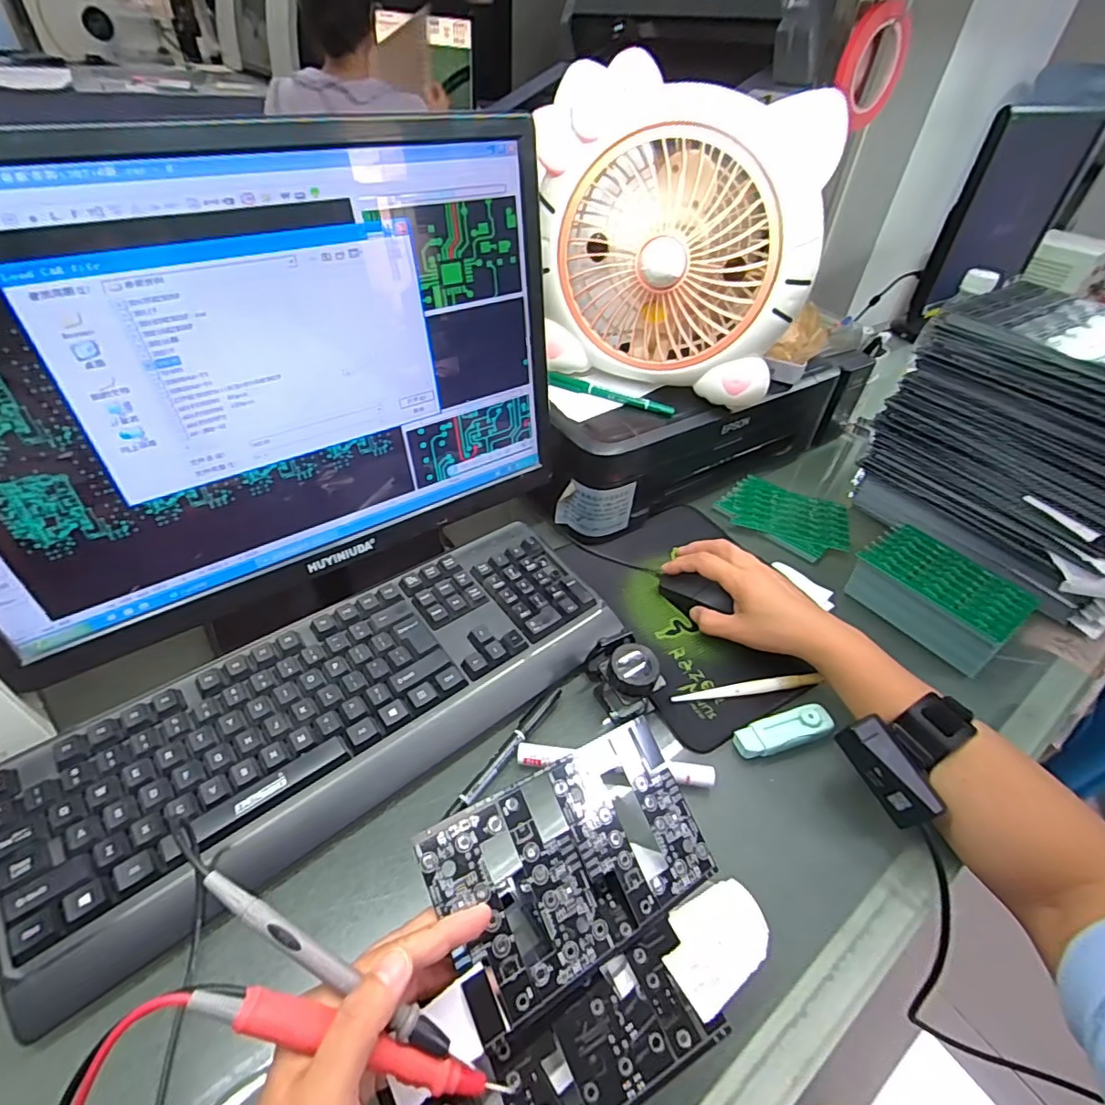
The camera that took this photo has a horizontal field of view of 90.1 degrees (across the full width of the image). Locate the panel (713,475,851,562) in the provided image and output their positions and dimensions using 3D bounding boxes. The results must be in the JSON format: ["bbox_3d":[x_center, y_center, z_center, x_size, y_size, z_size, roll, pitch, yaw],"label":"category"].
[{"bbox_3d":[0.268,-0.043,0.637,0.142,0.012,0.102,28,48,23],"label":"panel"}]

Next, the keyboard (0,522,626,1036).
[{"bbox_3d":[-0.147,0.109,0.418,0.426,0.037,0.153,-26,52,-29],"label":"keyboard"}]

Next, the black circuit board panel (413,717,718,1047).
[{"bbox_3d":[0.015,0.175,0.320,0.163,0.006,0.100,-16,71,-31],"label":"black circuit board panel"}]

